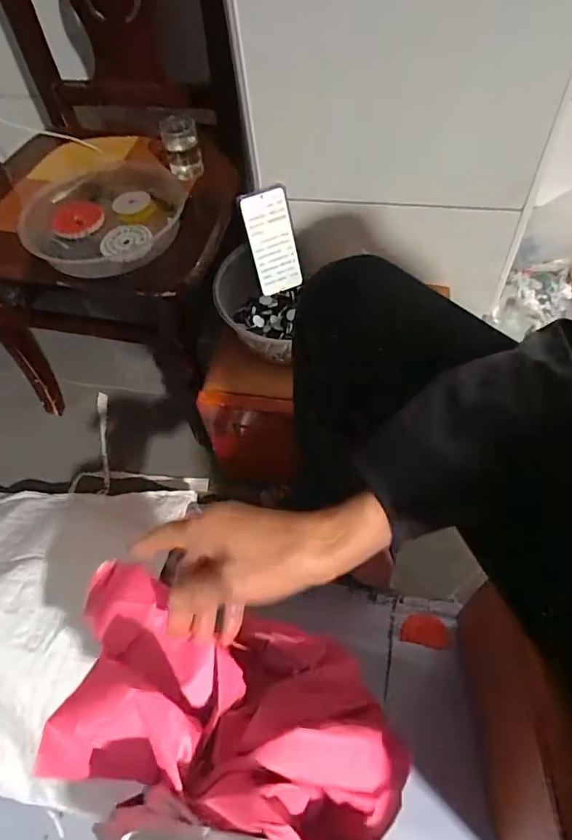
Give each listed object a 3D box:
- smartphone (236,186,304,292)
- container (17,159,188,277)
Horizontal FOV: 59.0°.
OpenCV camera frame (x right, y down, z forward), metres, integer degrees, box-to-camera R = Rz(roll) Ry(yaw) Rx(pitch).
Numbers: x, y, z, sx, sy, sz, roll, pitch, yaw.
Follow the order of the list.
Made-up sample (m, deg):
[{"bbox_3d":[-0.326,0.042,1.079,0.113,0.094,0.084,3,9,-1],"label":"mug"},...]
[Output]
[{"bbox_3d":[-0.021,-0.277,0.787,0.077,0.155,0.014,-28,38,-13],"label":"smartphone"},{"bbox_3d":[-0.263,-0.291,0.738,0.228,0.053,0.240,-8,57,0],"label":"container"}]

